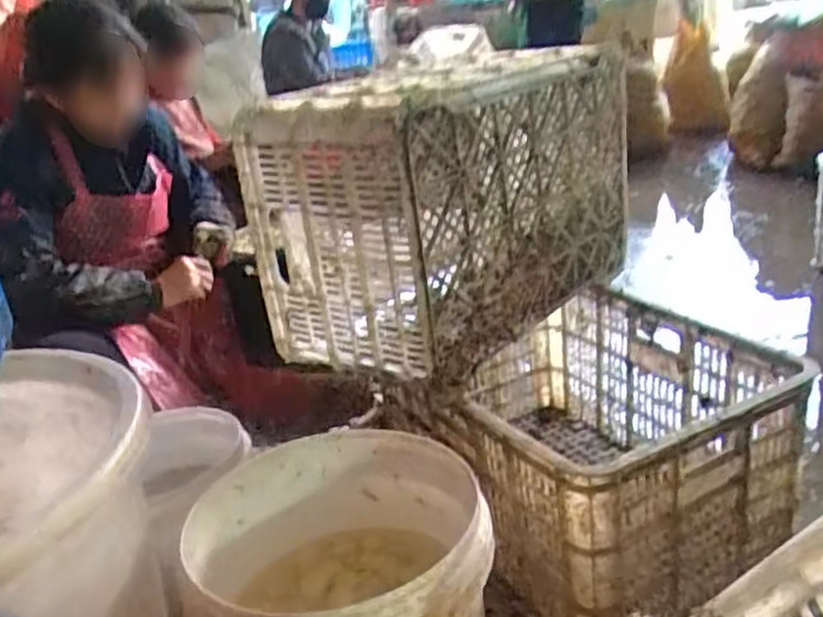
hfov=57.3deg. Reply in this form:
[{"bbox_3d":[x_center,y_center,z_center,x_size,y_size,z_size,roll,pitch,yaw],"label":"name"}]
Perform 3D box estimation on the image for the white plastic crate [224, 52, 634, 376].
[{"bbox_3d":[0.062,-0.178,1.212,0.353,0.379,0.555,10,27,37],"label":"white plastic crate"}]

